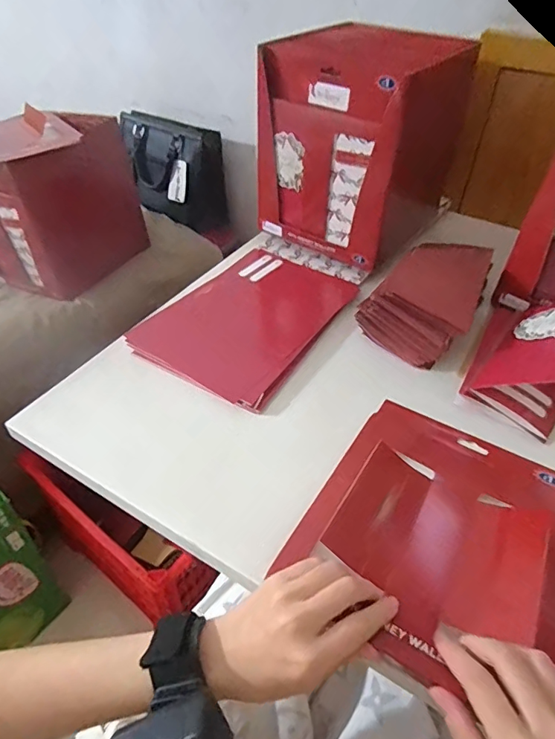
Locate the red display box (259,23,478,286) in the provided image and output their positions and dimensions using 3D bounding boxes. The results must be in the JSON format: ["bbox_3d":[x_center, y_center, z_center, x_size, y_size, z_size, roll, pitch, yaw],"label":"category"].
[{"bbox_3d":[0.113,-0.302,0.676,0.191,0.253,0.208,31,50,28],"label":"red display box"}]

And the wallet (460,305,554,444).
[{"bbox_3d":[0.282,-0.020,0.523,0.107,0.078,0.177,24,47,22],"label":"wallet"}]

